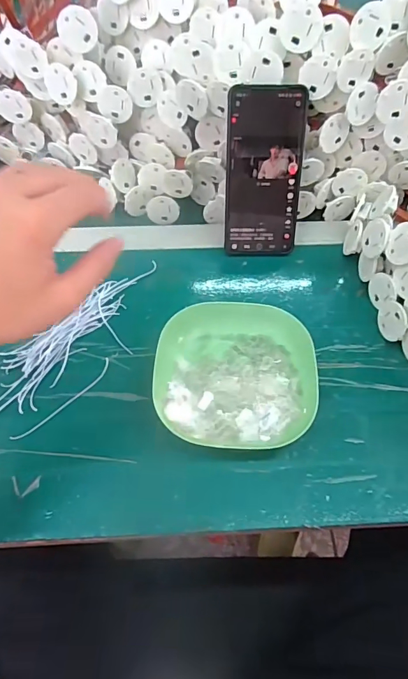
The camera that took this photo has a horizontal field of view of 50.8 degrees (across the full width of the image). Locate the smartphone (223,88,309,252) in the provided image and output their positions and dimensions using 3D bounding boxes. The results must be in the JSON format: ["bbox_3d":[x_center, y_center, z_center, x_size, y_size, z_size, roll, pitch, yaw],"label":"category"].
[{"bbox_3d":[0.062,-0.169,0.449,0.077,0.163,0.015,-1,28,-1],"label":"smartphone"}]

